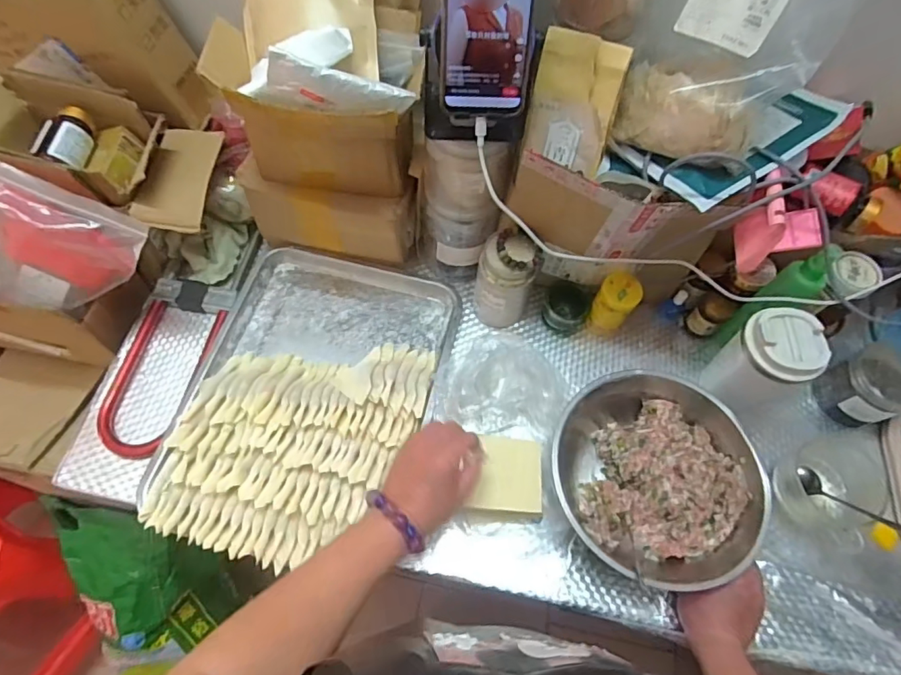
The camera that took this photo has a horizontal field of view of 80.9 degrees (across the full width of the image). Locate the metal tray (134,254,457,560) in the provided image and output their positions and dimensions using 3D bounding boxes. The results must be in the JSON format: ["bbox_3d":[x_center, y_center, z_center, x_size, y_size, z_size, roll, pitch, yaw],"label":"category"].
[{"bbox_3d":[-0.170,0.064,0.665,0.294,0.042,0.398,13,63,4],"label":"metal tray"}]

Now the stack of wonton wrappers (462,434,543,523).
[{"bbox_3d":[0.065,0.166,0.618,0.082,0.034,0.094,2,78,7],"label":"stack of wonton wrappers"}]

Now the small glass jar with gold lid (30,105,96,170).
[{"bbox_3d":[-0.475,-0.249,0.657,0.042,0.040,0.087,4,63,-1],"label":"small glass jar with gold lid"}]

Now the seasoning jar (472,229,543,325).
[{"bbox_3d":[0.070,-0.073,0.692,0.068,0.130,0.067,1,63,-2],"label":"seasoning jar"}]

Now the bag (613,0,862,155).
[{"bbox_3d":[0.259,-0.290,0.490,0.184,0.242,0.047,33,24,25],"label":"bag"}]

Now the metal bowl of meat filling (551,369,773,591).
[{"bbox_3d":[0.231,0.165,0.619,0.227,0.085,0.237,1,63,-2],"label":"metal bowl of meat filling"}]

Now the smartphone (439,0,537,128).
[{"bbox_3d":[0.032,-0.276,0.451,0.079,0.166,0.017,2,36,-2],"label":"smartphone"}]

